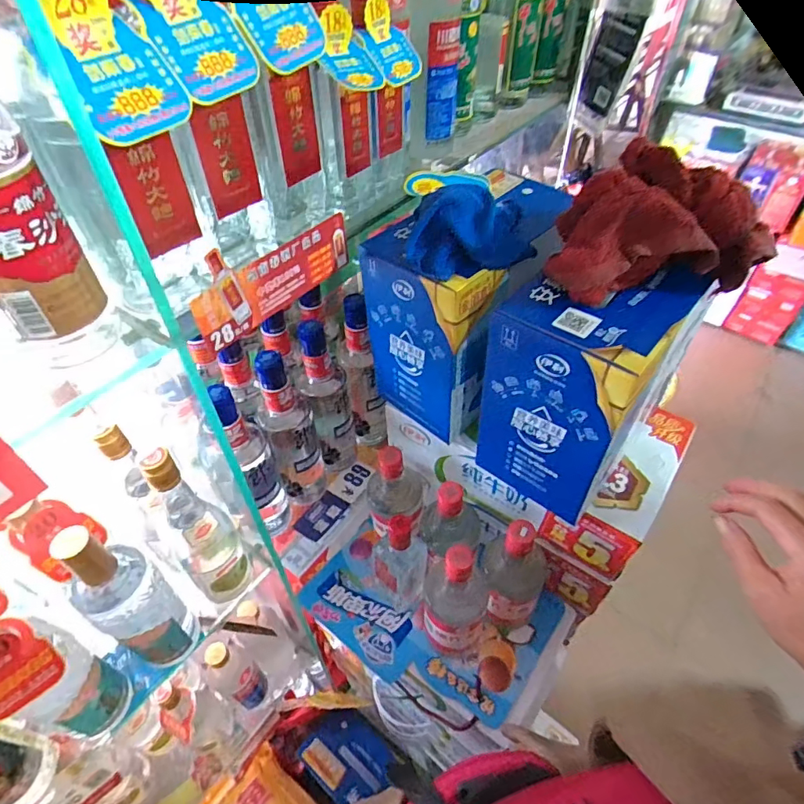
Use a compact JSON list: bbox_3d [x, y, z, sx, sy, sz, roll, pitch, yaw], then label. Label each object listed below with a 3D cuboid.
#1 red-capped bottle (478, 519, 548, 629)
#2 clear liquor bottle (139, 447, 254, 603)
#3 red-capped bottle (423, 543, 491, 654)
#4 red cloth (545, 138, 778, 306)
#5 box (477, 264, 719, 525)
[{"bbox_3d":[0.139,0.208,0.619,0.078,0.219,0.083,0,47,0],"label":"red-capped bottle"},{"bbox_3d":[-0.223,0.153,0.559,0.066,0.273,0.056,-31,54,-25],"label":"clear liquor bottle"},{"bbox_3d":[0.067,0.238,0.593,0.076,0.214,0.072,0,47,0],"label":"red-capped bottle"},{"bbox_3d":[0.223,-0.149,0.425,0.158,0.080,0.151,26,53,23],"label":"red cloth"},{"bbox_3d":[0.179,-0.014,0.511,0.130,0.226,0.146,34,56,28],"label":"box"}]

